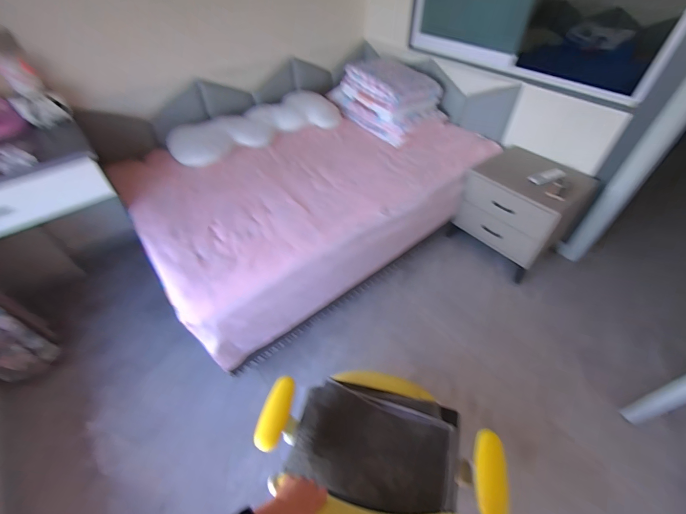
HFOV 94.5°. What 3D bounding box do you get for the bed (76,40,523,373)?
[{"bbox_3d":[-0.143,-0.429,1.610,1.645,0.614,1.089,-29,50,-22],"label":"bed"}]

